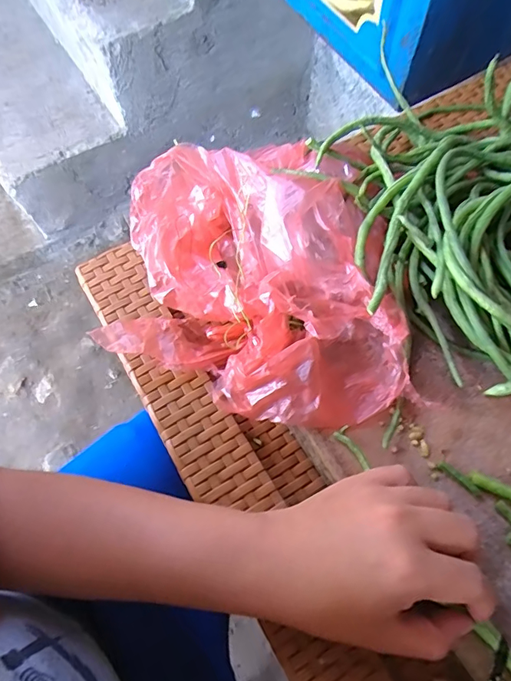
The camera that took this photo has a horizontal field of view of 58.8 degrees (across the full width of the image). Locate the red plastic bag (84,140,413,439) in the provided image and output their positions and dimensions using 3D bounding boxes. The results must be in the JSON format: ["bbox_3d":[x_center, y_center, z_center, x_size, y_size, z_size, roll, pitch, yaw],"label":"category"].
[{"bbox_3d":[0.001,-0.060,0.398,0.256,0.076,0.254,8,66,5],"label":"red plastic bag"}]

